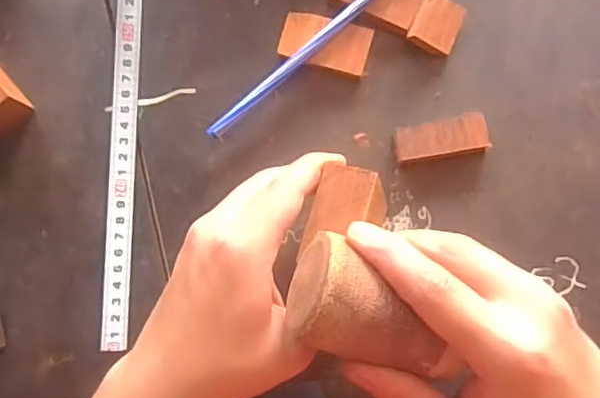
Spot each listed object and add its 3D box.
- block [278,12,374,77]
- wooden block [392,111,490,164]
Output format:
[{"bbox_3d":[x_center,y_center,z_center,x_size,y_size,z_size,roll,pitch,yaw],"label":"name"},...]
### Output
[{"bbox_3d":[0.016,-0.096,0.383,0.054,0.013,0.031,15,86,3],"label":"block"},{"bbox_3d":[0.086,-0.036,0.376,0.055,0.013,0.023,-13,85,1],"label":"wooden block"}]

